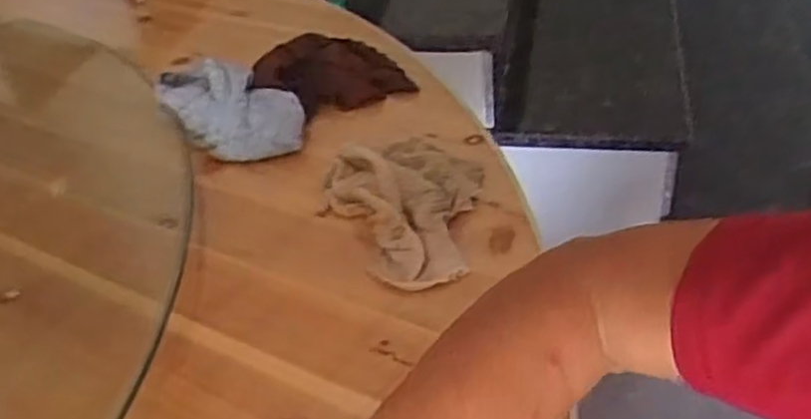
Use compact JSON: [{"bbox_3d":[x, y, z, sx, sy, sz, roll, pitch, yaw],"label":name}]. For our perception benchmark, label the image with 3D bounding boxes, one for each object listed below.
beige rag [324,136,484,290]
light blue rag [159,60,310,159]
[{"bbox_3d":[-0.005,-0.014,0.583,0.112,0.031,0.165,3,39,10],"label":"beige rag"},{"bbox_3d":[-0.159,-0.094,0.690,0.078,0.058,0.155,-30,45,-28],"label":"light blue rag"}]

